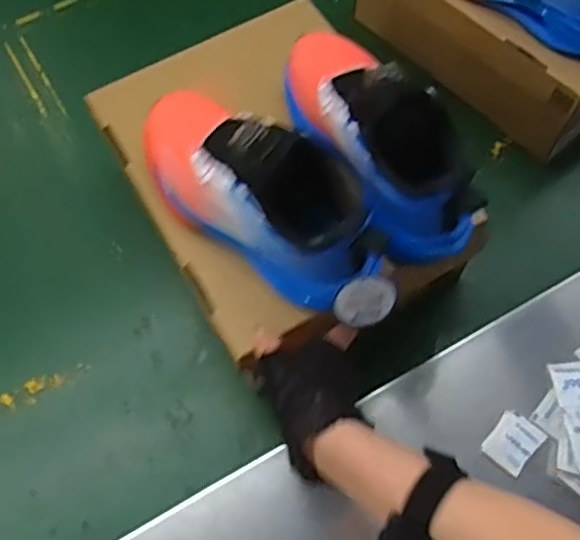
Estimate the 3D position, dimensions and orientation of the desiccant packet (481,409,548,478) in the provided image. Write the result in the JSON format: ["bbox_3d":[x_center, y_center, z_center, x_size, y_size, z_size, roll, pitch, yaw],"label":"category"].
[{"bbox_3d":[0.190,0.147,0.575,0.038,0.004,0.047,37,73,29],"label":"desiccant packet"}]

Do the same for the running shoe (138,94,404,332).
[{"bbox_3d":[-0.023,-0.057,0.506,0.242,0.109,0.078,42,71,17],"label":"running shoe"}]

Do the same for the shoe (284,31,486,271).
[{"bbox_3d":[0.069,-0.116,0.526,0.091,0.092,0.222,-32,69,-15],"label":"shoe"}]

